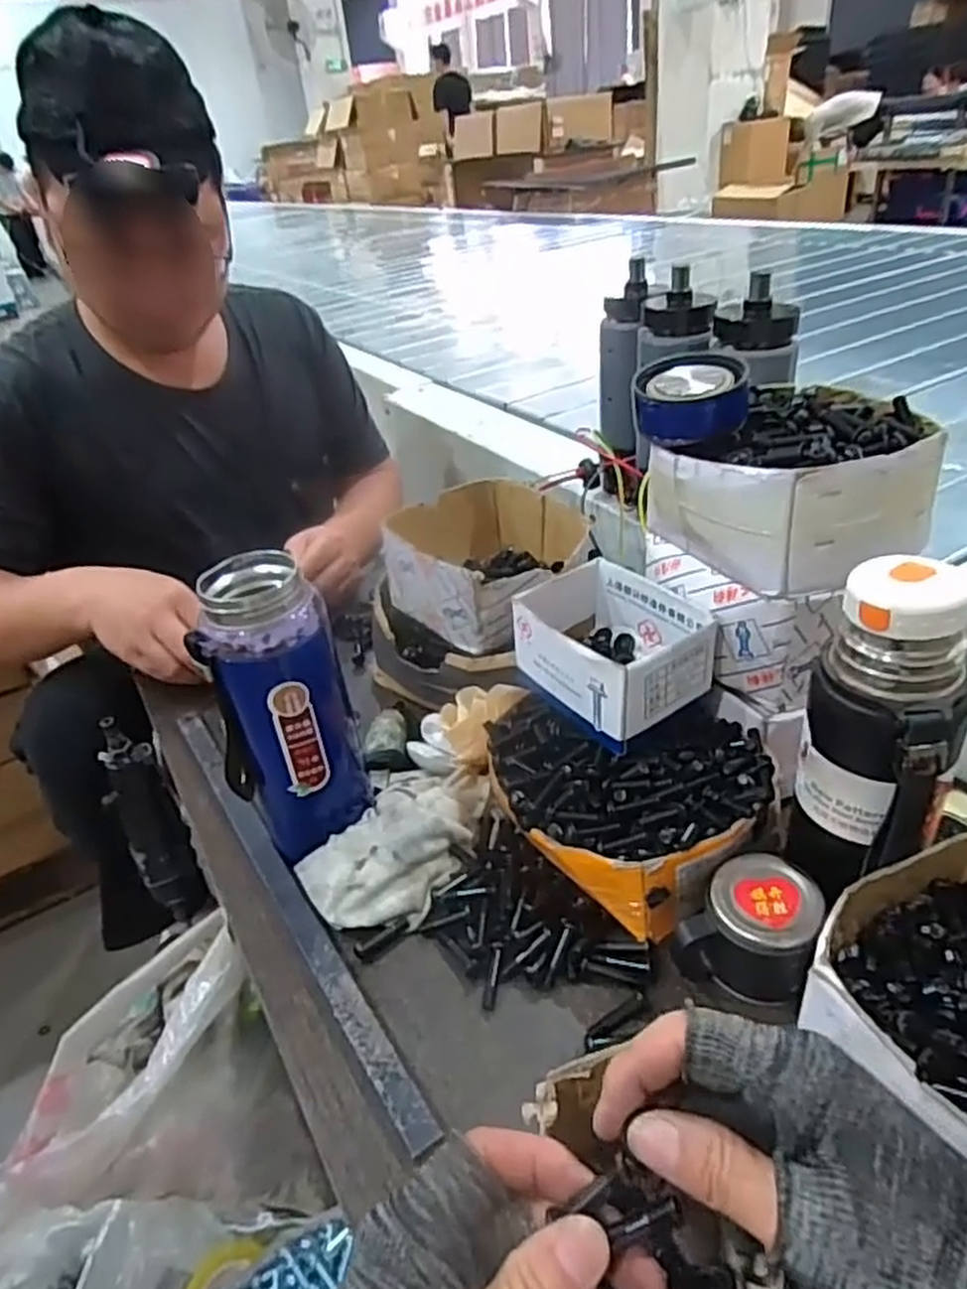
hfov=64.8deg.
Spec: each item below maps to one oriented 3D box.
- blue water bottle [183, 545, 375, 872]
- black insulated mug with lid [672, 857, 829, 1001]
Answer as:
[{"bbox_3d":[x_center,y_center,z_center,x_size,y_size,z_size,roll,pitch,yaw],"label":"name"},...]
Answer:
[{"bbox_3d":[-0.133,0.044,0.508,0.089,0.190,0.071,-23,38,-20],"label":"blue water bottle"},{"bbox_3d":[0.154,0.162,0.443,0.074,0.056,0.063,7,38,21],"label":"black insulated mug with lid"}]

